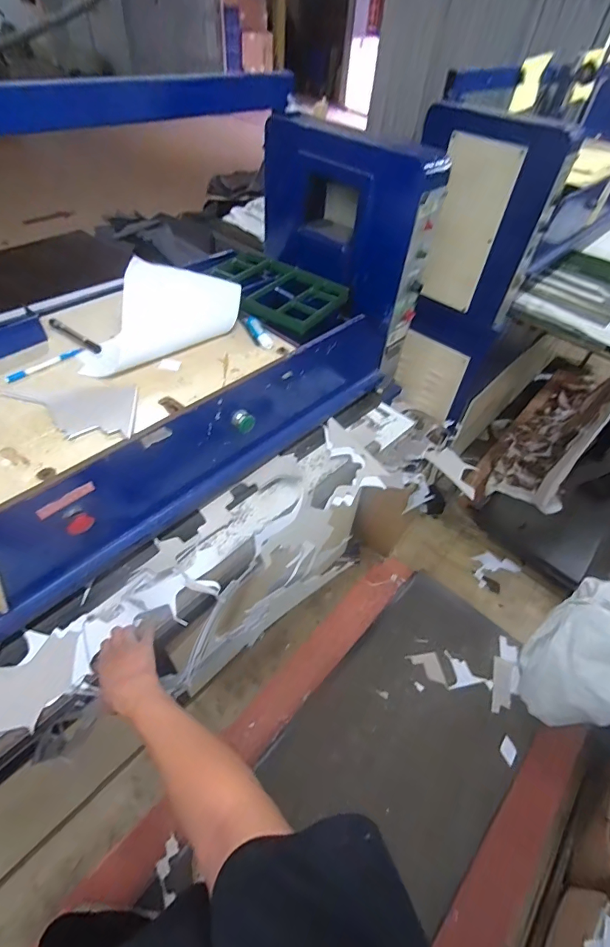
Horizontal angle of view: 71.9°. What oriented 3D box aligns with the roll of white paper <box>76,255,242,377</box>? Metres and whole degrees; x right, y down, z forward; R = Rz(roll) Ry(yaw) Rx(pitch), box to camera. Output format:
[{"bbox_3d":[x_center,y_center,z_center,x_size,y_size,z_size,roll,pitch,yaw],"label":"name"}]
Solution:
[{"bbox_3d":[-0.266,-0.300,0.766,0.303,0.146,0.079,-29,56,-26],"label":"roll of white paper"}]

